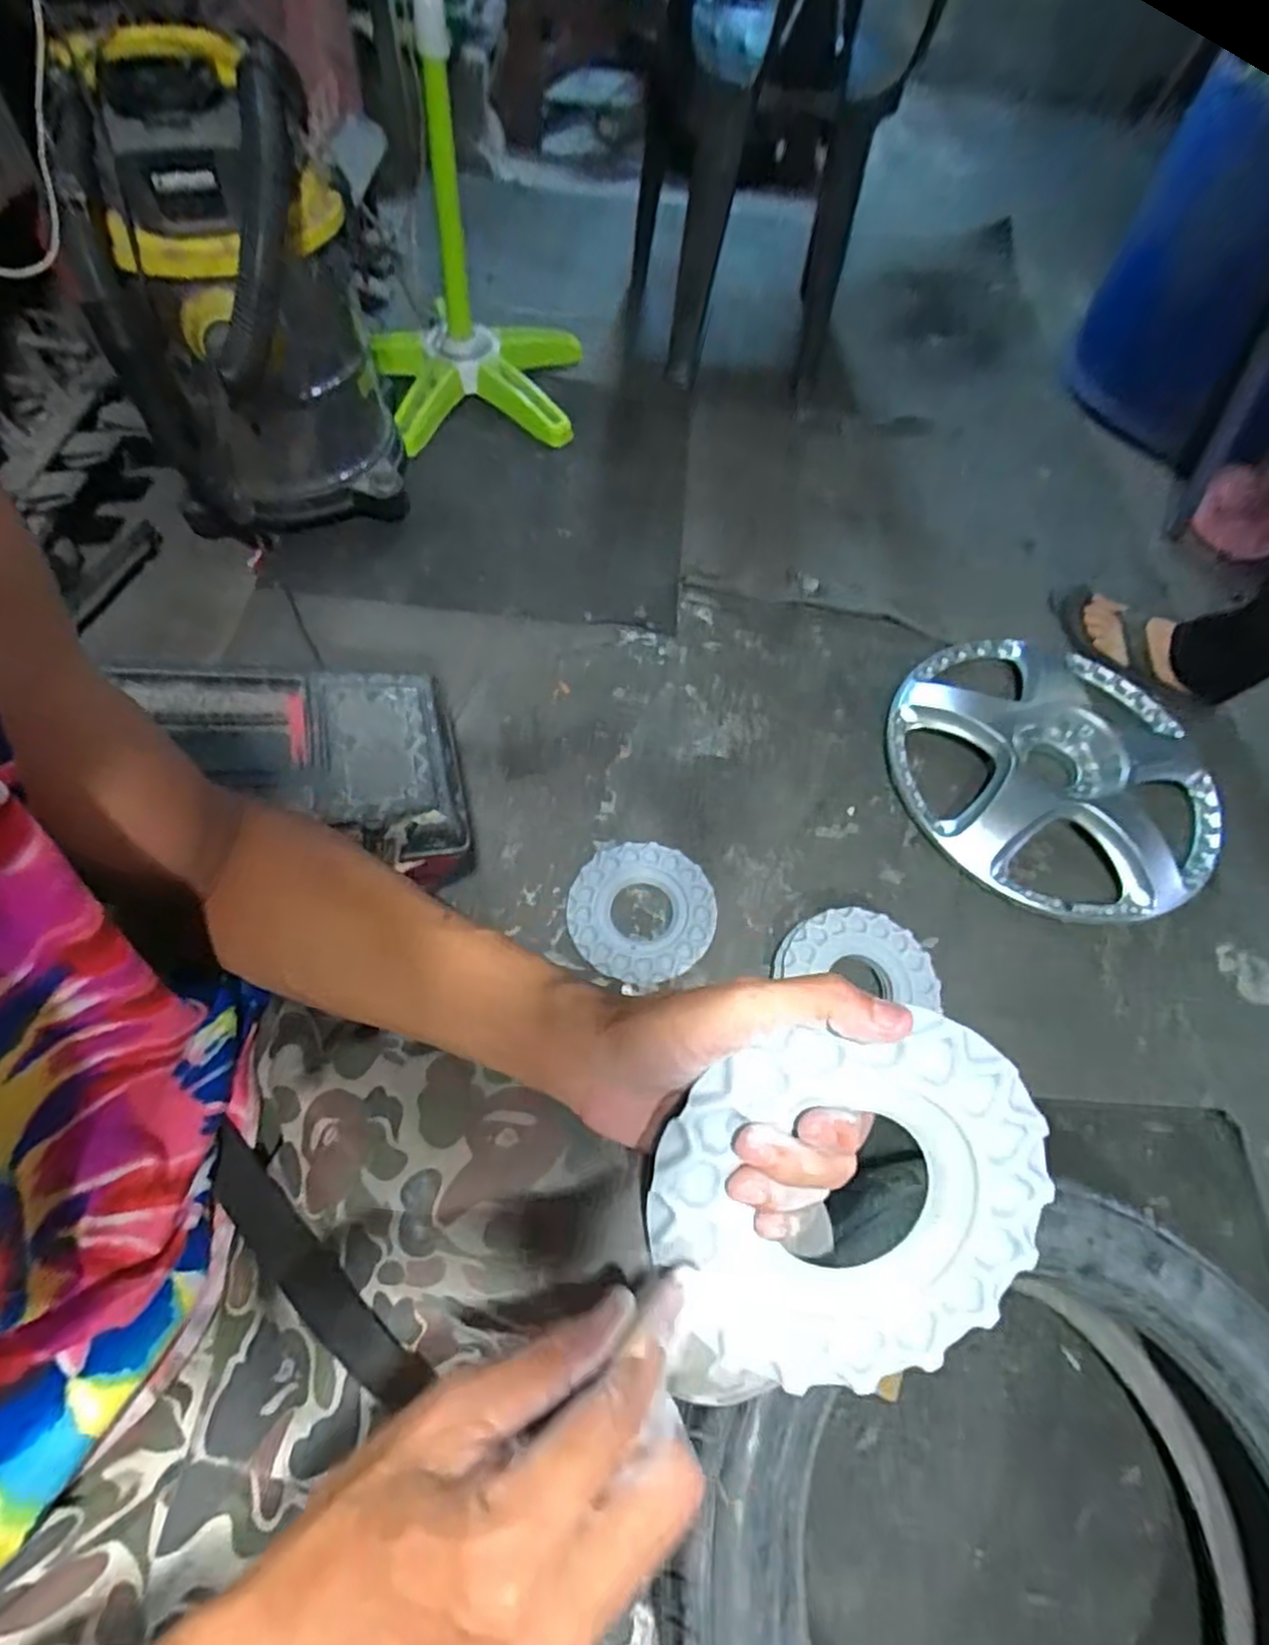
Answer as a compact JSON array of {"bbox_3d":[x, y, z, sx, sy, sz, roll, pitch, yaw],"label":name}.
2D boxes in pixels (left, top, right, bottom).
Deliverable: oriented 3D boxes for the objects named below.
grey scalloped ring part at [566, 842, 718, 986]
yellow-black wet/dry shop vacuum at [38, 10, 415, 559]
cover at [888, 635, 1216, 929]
[{"bbox_3d":[0.011,0.098,0.831,0.161,0.020,0.153,3,60,-5],"label":"grey scalloped ring part"},{"bbox_3d":[-0.485,-0.604,0.922,0.298,0.481,0.285,-14,63,-14],"label":"yellow-black wet/dry shop vacuum"},{"bbox_3d":[0.551,-0.085,0.949,0.411,0.069,0.427,-2,61,-8],"label":"cover"}]

